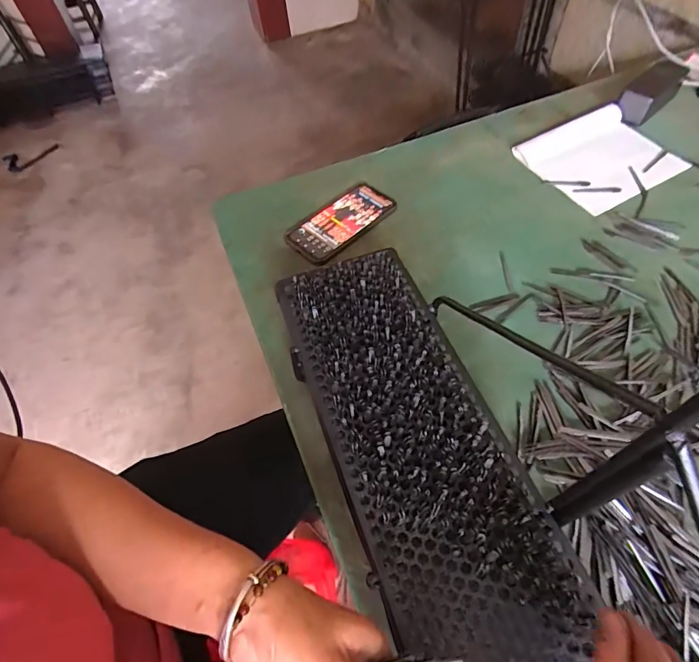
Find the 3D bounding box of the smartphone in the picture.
[{"bbox_3d":[-0.012,-0.155,0.610,0.081,0.010,0.160,39,67,25],"label":"smartphone"}]

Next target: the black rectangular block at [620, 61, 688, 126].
[{"bbox_3d":[0.506,-0.404,0.720,0.056,0.040,0.137,38,66,24],"label":"black rectangular block"}]

